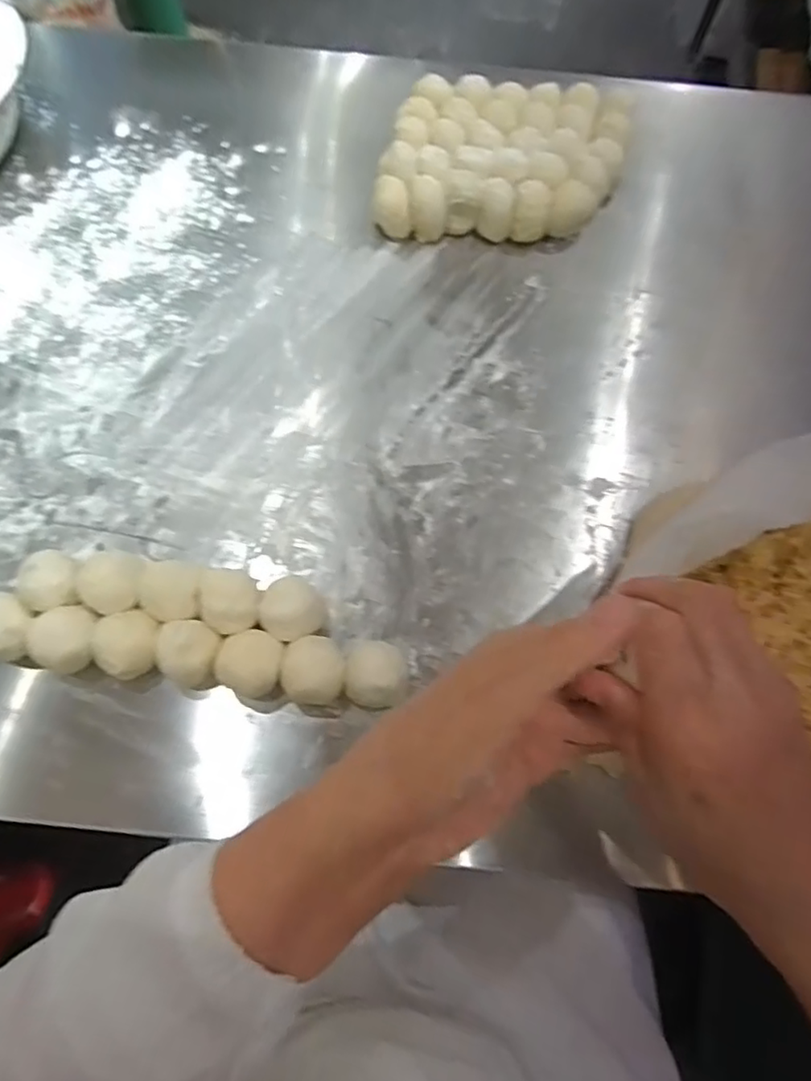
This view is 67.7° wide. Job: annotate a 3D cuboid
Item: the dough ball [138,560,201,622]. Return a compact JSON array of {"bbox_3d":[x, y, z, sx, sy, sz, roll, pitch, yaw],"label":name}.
[{"bbox_3d":[-0.162,0.040,0.427,0.042,0.045,0.038,4,70,0],"label":"dough ball"}]

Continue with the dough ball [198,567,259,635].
[{"bbox_3d":[-0.120,0.044,0.420,0.040,0.039,0.041,0,70,-1],"label":"dough ball"}]

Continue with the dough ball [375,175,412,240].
[{"bbox_3d":[-0.012,-0.311,0.566,0.032,0.040,0.035,0,70,-1],"label":"dough ball"}]

